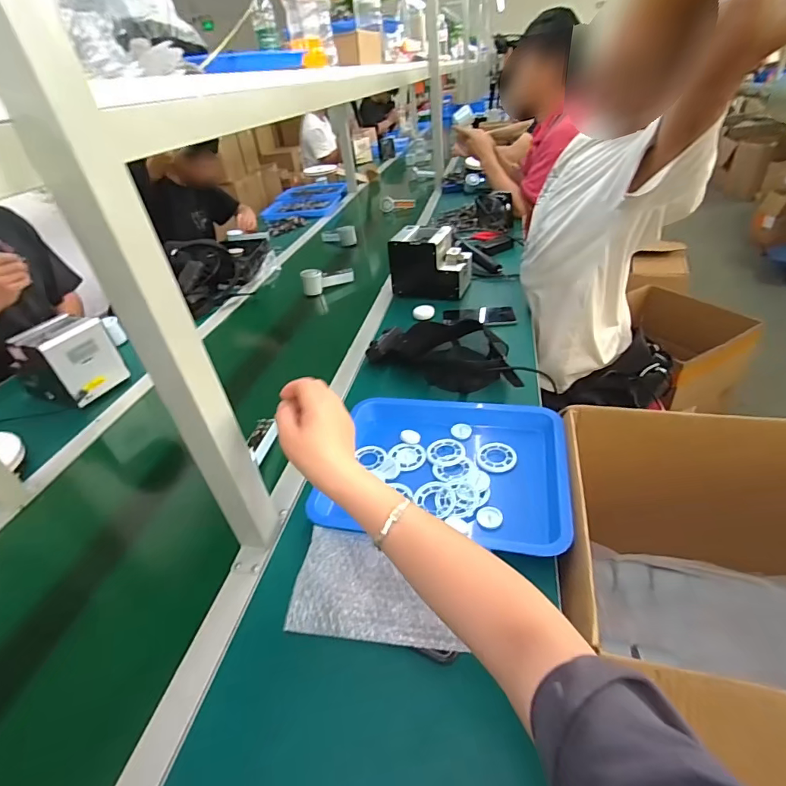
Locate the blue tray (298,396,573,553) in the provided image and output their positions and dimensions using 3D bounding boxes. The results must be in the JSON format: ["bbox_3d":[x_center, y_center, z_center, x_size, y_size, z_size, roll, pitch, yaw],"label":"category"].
[{"bbox_3d":[0.077,0.101,0.632,0.323,0.035,0.264,3,37,14],"label":"blue tray"}]

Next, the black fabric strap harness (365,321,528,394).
[{"bbox_3d":[0.117,-0.090,0.849,0.314,0.064,0.171,20,44,33],"label":"black fabric strap harness"}]

